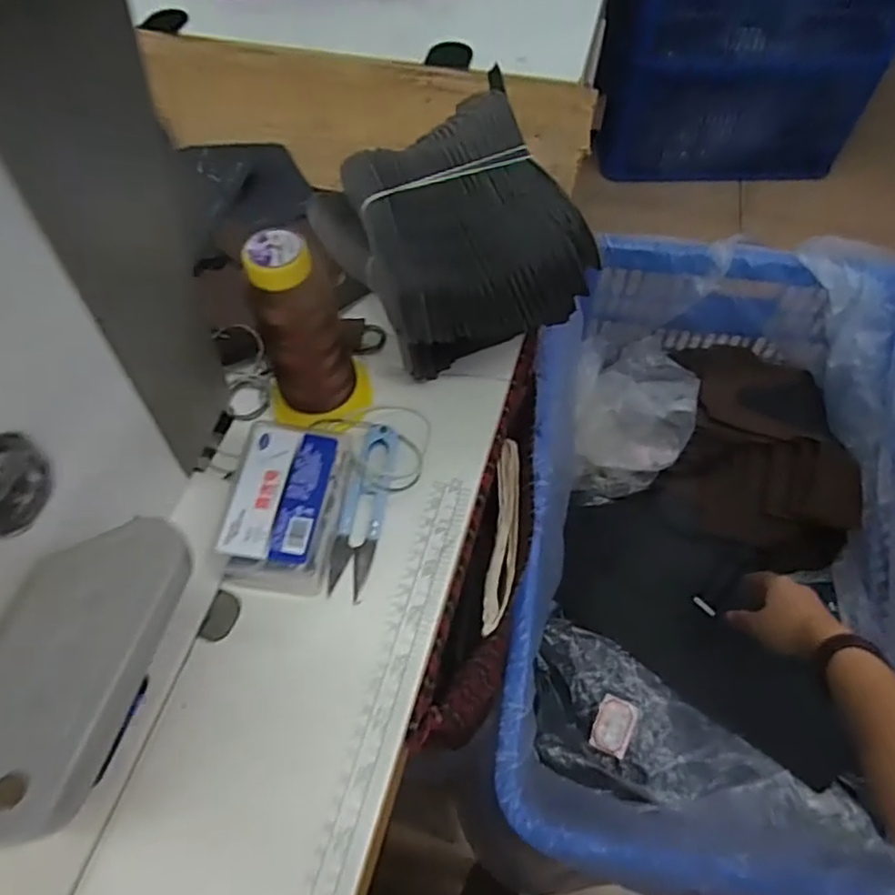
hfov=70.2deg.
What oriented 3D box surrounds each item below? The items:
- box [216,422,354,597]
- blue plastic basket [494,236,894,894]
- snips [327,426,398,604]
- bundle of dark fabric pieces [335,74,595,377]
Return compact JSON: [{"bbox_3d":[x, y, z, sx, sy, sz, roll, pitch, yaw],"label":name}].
[{"bbox_3d":[-0.084,0.031,0.340,0.052,0.031,0.083,6,61,5],"label":"box"},{"bbox_3d":[0.287,0.090,0.644,0.398,0.238,0.593,8,61,6],"label":"blue plastic basket"},{"bbox_3d":[-0.046,0.034,0.355,0.023,0.008,0.099,8,61,6],"label":"snips"},{"bbox_3d":[0.009,-0.130,0.388,0.117,0.065,0.168,-13,61,-5],"label":"bundle of dark fabric pieces"}]

